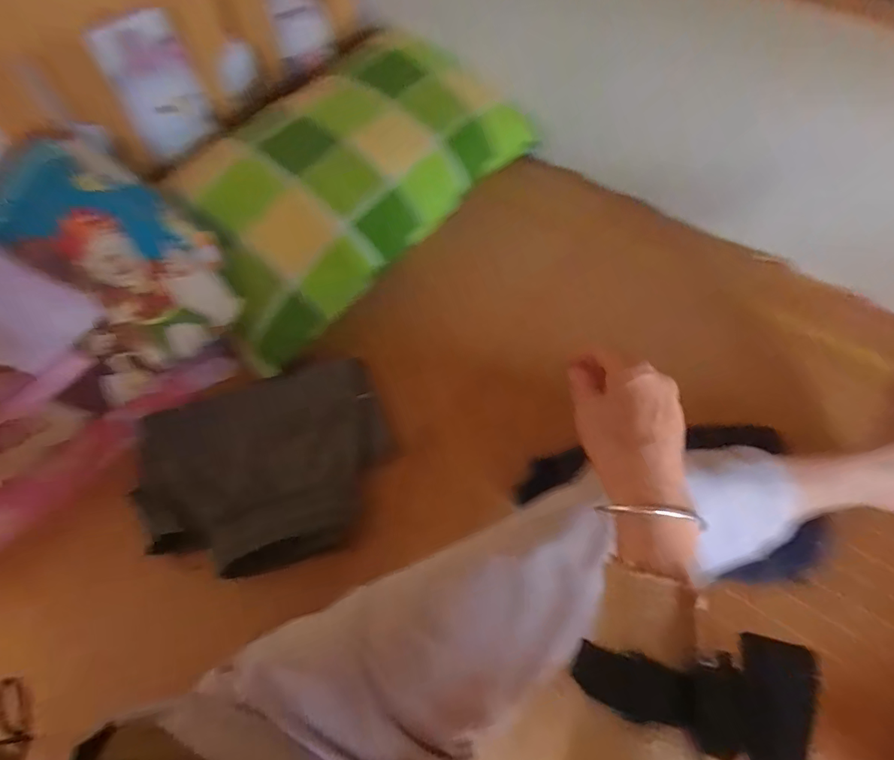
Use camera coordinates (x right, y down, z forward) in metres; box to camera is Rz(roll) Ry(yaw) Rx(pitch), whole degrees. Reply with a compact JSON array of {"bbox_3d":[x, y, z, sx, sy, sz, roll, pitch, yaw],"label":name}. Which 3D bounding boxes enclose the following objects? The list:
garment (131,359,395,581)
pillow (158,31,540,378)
[{"bbox_3d":[-0.221,0.107,0.574,0.293,0.038,0.240,-15,61,-11],"label":"garment"},{"bbox_3d":[-0.173,-0.337,0.742,0.340,0.140,0.604,37,65,18],"label":"pillow"}]

